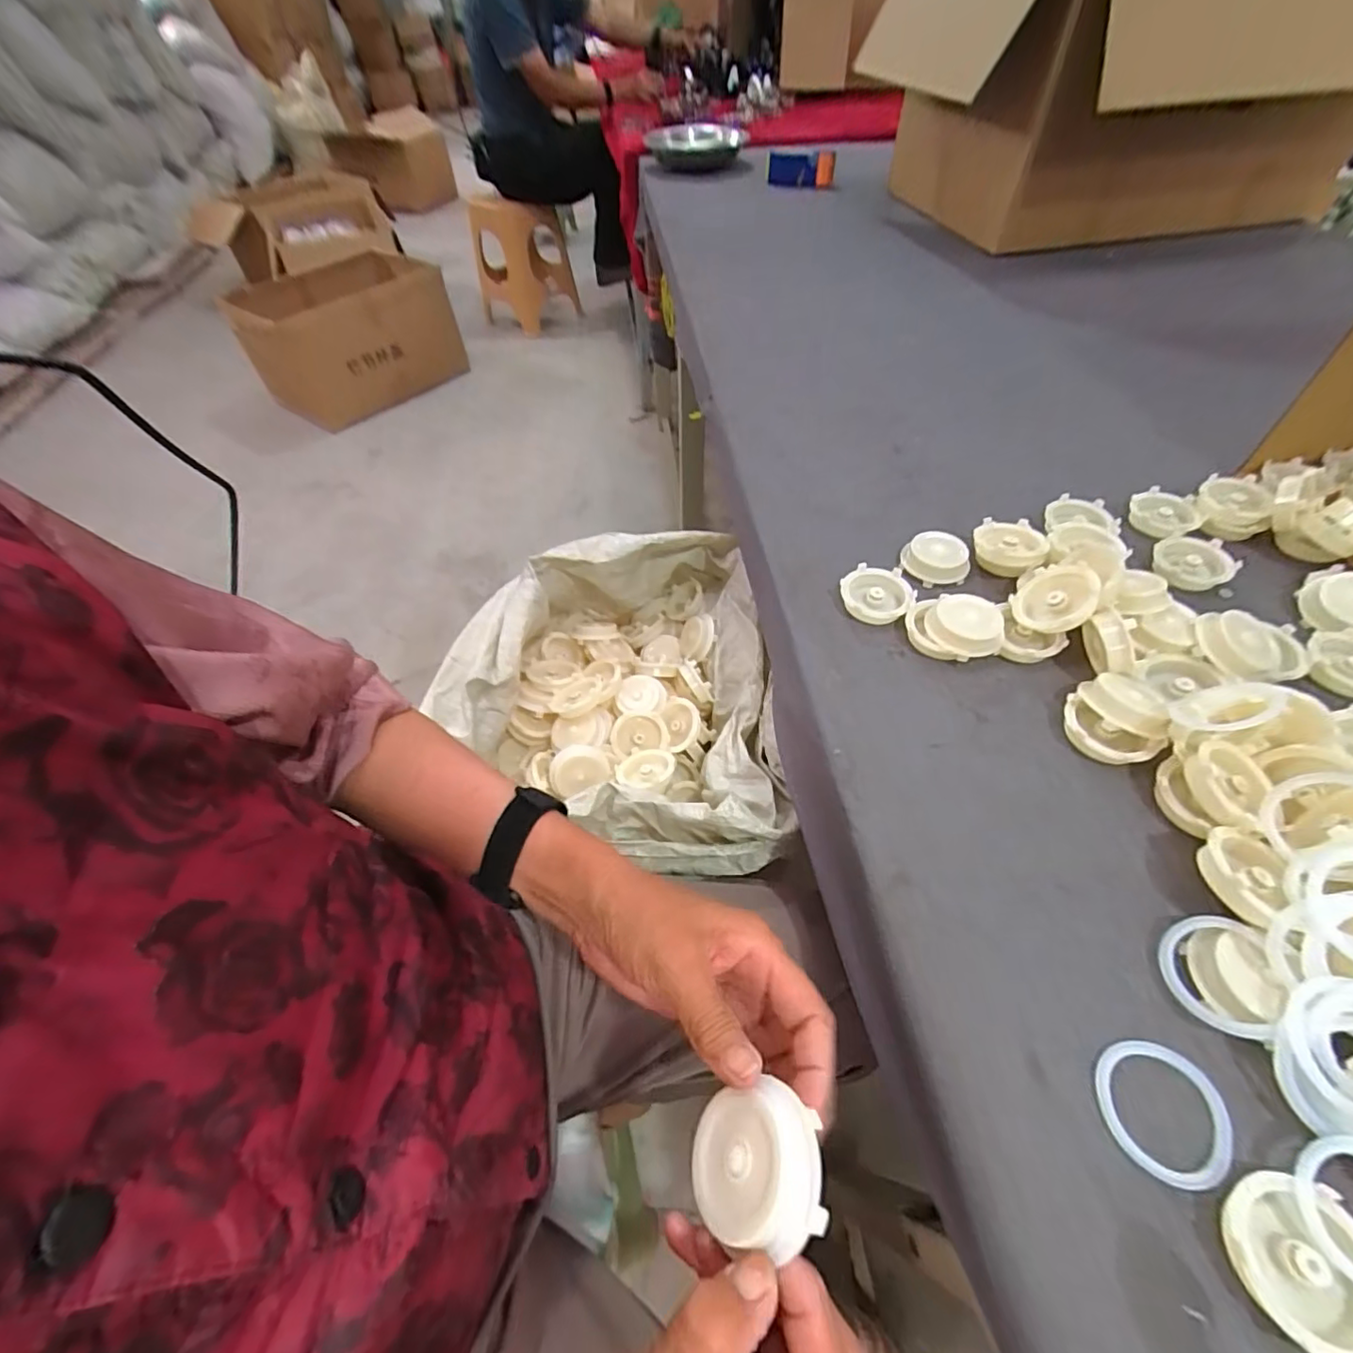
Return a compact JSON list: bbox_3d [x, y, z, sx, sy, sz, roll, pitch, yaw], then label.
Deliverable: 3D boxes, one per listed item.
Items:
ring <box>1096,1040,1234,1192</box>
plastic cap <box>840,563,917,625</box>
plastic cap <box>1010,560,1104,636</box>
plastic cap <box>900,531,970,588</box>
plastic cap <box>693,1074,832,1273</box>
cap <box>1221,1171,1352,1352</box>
[{"bbox_3d":[0.239,0.213,0.280,0.060,0.005,0.057,-2,53,3],"label":"ring"},{"bbox_3d":[0.170,-0.071,0.487,0.057,0.016,0.058,-2,53,3],"label":"plastic cap"},{"bbox_3d":[0.293,-0.060,0.443,0.056,0.014,0.056,-30,45,36],"label":"plastic cap"},{"bbox_3d":[0.229,-0.105,0.504,0.050,0.020,0.050,-2,53,3],"label":"plastic cap"},{"bbox_3d":[0.032,0.193,0.227,0.052,0.020,0.049,-24,36,32],"label":"plastic cap"},{"bbox_3d":[0.265,0.248,0.242,0.058,0.015,0.056,-2,53,3],"label":"cap"}]

